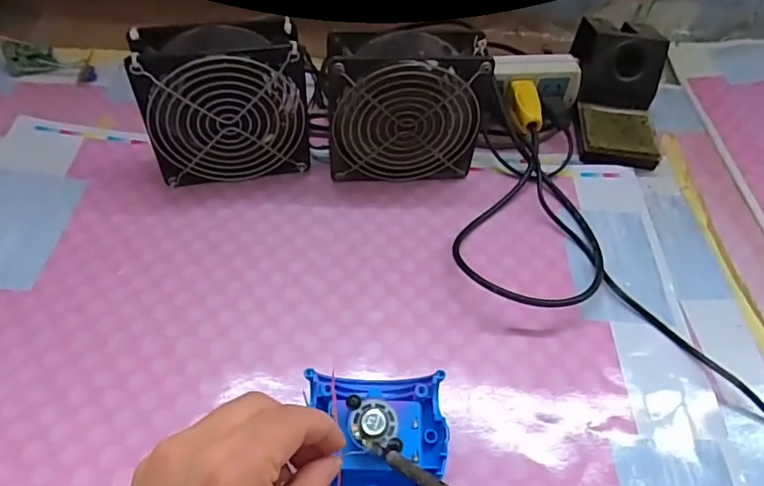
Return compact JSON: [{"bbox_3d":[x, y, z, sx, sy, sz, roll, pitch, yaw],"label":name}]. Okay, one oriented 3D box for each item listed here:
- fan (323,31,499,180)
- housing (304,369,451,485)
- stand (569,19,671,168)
[{"bbox_3d":[0.017,-0.105,0.432,0.121,0.118,0.043,1,53,-3],"label":"fan"},{"bbox_3d":[-0.001,0.111,0.305,0.079,0.033,0.076,-1,53,-4],"label":"housing"},{"bbox_3d":[0.219,-0.137,0.503,0.075,0.067,0.131,8,53,3],"label":"stand"}]

